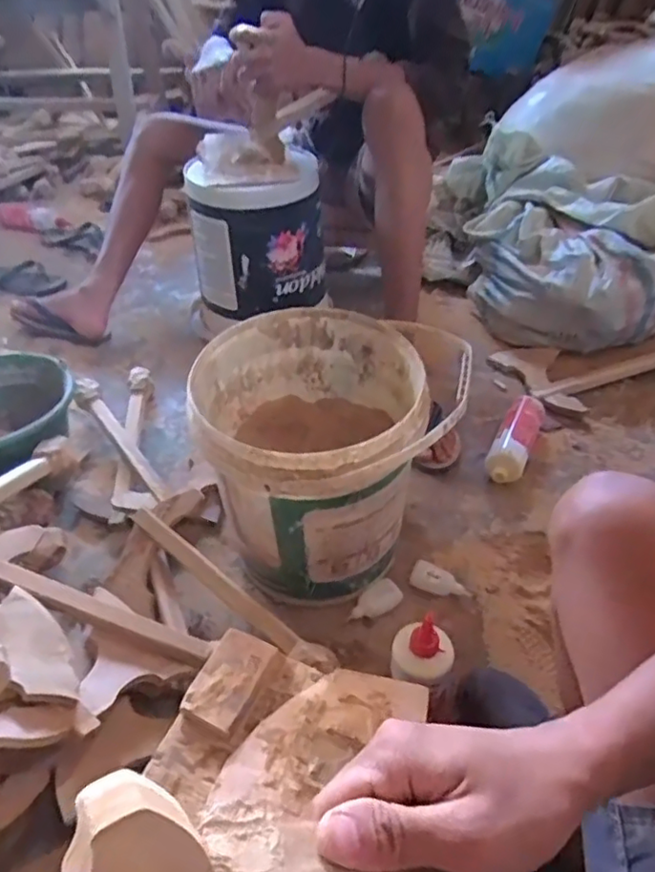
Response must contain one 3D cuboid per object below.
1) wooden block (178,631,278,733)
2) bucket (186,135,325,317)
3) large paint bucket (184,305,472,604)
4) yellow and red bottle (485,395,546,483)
[{"bbox_3d":[-0.098,0.242,0.604,0.056,0.016,0.092,18,46,21],"label":"wooden block"},{"bbox_3d":[-0.150,-0.463,1.312,0.268,0.287,0.312,-3,42,-1],"label":"bucket"},{"bbox_3d":[-0.018,0.031,0.860,0.294,0.341,0.314,1,48,-1],"label":"large paint bucket"},{"bbox_3d":[0.348,0.000,1.103,0.067,0.083,0.212,19,46,22],"label":"yellow and red bottle"}]

